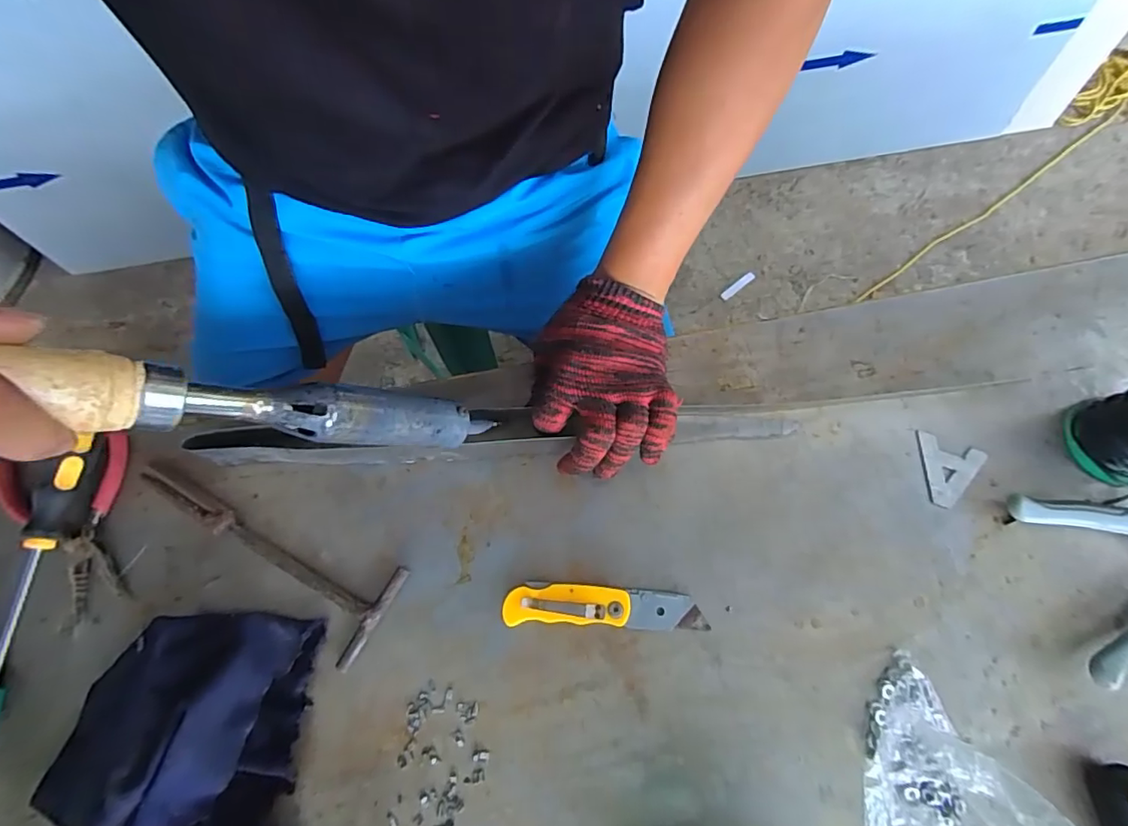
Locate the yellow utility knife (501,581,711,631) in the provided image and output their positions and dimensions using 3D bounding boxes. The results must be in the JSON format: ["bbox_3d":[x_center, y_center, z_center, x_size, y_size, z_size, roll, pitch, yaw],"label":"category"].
[{"bbox_3d":[0.029,0.139,0.382,0.142,0.016,0.029,1,74,1],"label":"yellow utility knife"}]

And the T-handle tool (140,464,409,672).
[{"bbox_3d":[-0.232,0.102,0.400,0.223,0.013,0.073,27,76,9],"label":"T-handle tool"}]

